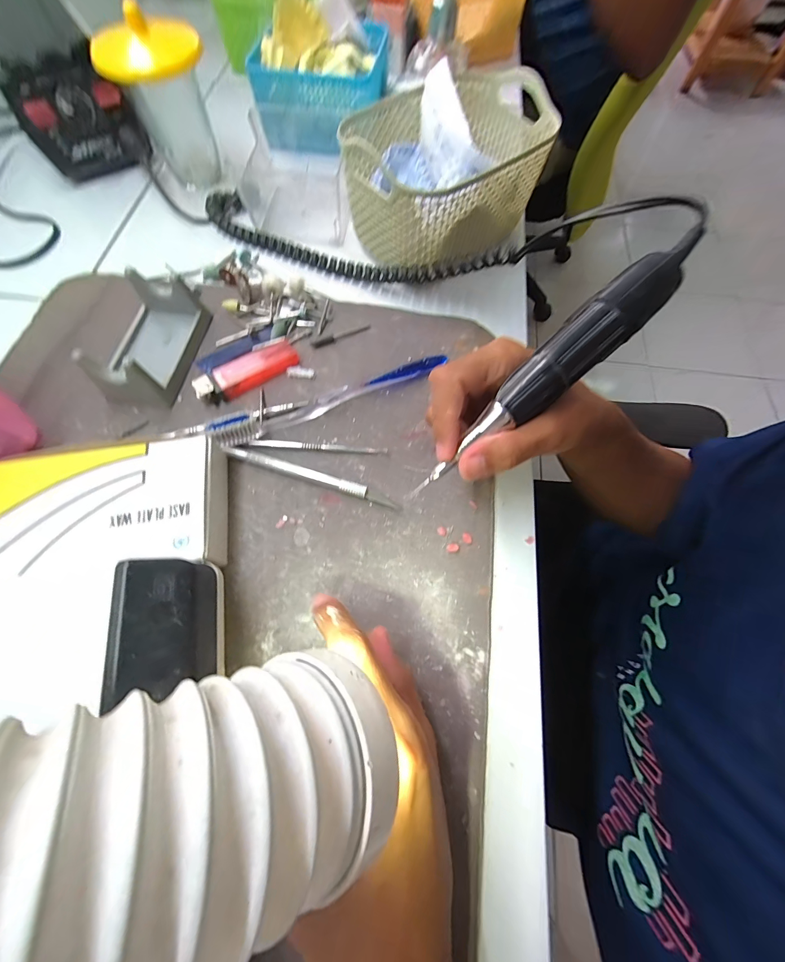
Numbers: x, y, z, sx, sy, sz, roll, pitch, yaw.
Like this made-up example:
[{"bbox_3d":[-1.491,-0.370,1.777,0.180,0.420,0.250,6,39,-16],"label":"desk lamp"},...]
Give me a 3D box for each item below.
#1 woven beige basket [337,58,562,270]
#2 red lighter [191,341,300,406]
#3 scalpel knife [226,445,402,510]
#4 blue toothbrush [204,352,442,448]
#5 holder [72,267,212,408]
[{"bbox_3d":[0.046,-0.263,0.312,0.133,0.087,0.171,42,73,14],"label":"woven beige basket"},{"bbox_3d":[-0.112,-0.085,0.274,0.079,0.013,0.023,-32,72,-13],"label":"red lighter"},{"bbox_3d":[-0.057,-0.003,0.246,0.123,0.006,0.008,17,69,5],"label":"scalpel knife"},{"bbox_3d":[-0.041,-0.066,0.263,0.178,0.023,0.017,-26,71,-11],"label":"blue toothbrush"},{"bbox_3d":[-0.187,-0.108,0.270,0.061,0.037,0.103,8,68,2],"label":"holder"}]

